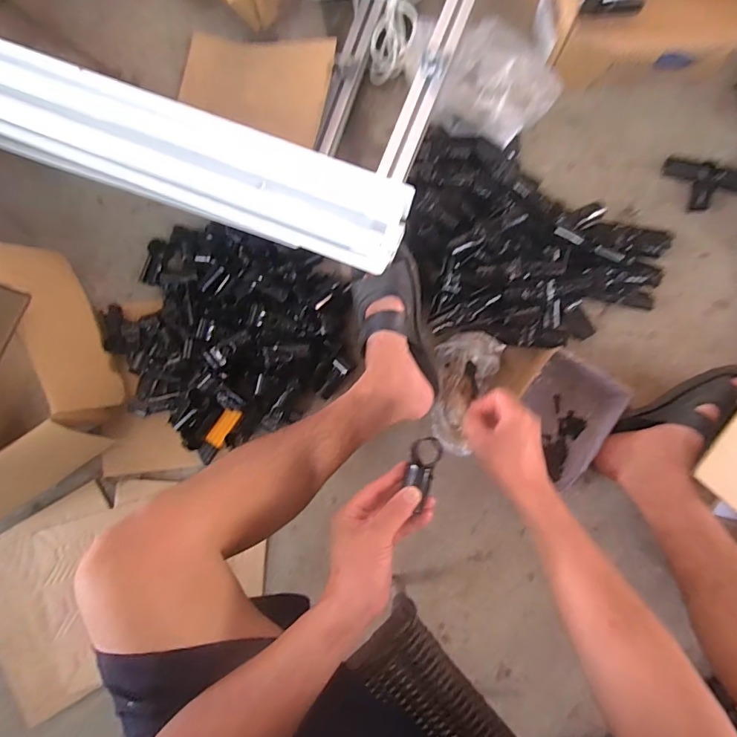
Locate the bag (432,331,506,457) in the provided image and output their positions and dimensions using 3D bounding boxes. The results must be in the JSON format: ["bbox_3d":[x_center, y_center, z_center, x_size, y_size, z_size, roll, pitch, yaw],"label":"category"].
[{"bbox_3d":[0.152,0.038,0.733,0.097,0.030,0.196,14,84,4],"label":"bag"}]

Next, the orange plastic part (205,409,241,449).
[{"bbox_3d":[-0.248,0.103,0.770,0.031,0.015,0.080,41,105,8],"label":"orange plastic part"}]

